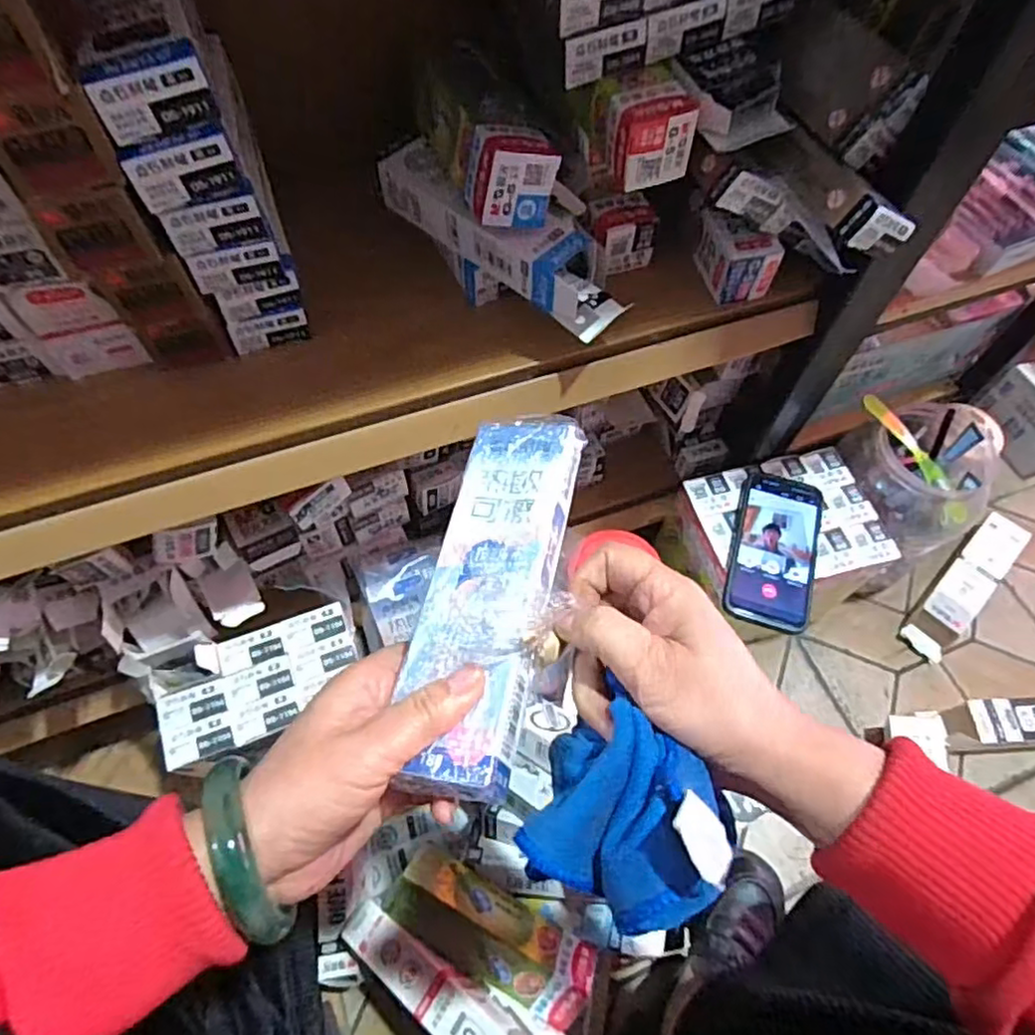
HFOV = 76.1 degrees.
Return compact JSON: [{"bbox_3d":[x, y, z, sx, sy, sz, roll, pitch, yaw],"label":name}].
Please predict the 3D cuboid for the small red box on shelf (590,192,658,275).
[{"bbox_3d":[0.079,-0.220,0.509,0.050,0.046,0.039,-20,64,-13],"label":"small red box on shelf"}]

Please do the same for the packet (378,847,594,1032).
[{"bbox_3d":[-0.022,0.352,0.564,0.180,0.048,0.062,31,27,8],"label":"packet"}]

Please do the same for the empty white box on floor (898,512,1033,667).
[{"bbox_3d":[0.562,0.080,0.827,0.065,0.046,0.223,41,67,18],"label":"empty white box on floor"}]

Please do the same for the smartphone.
[{"bbox_3d":[0.251,0.030,0.646,0.077,0.011,0.161,13,64,13],"label":"smartphone"}]

